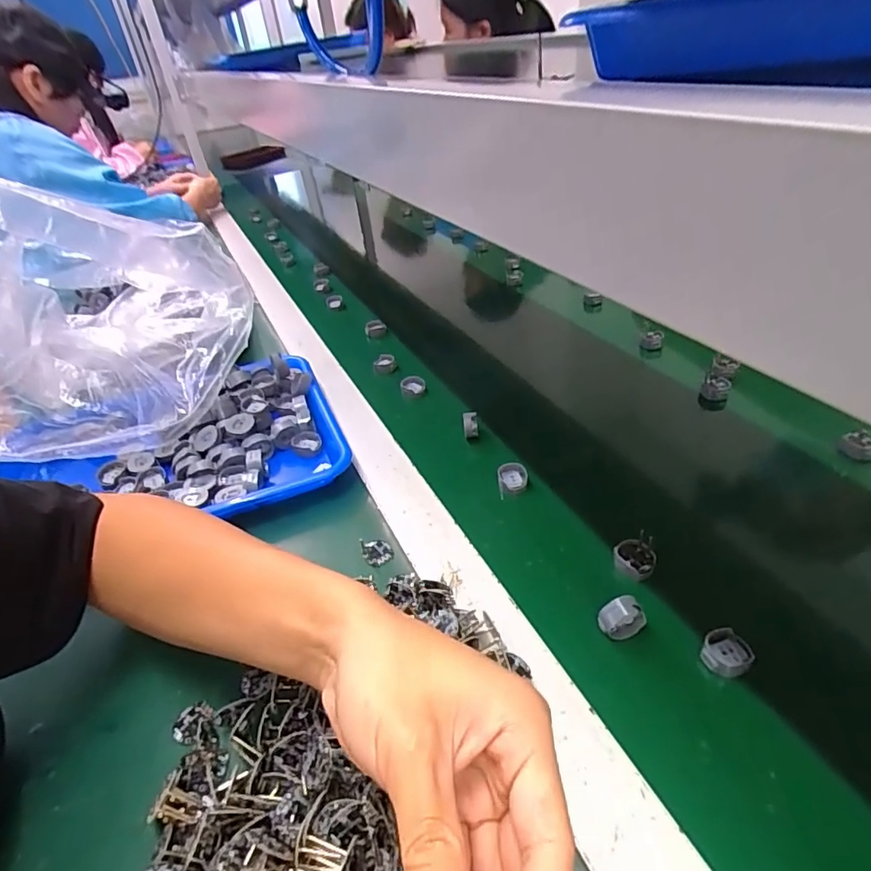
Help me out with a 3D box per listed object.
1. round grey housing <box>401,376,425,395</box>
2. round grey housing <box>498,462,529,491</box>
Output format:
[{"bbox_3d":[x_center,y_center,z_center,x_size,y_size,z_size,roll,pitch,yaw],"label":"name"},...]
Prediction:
[{"bbox_3d":[-0.027,-0.060,0.635,0.028,0.018,0.016,-7,36,1],"label":"round grey housing"},{"bbox_3d":[0.072,0.039,0.490,0.026,0.011,0.029,-1,37,10],"label":"round grey housing"}]

